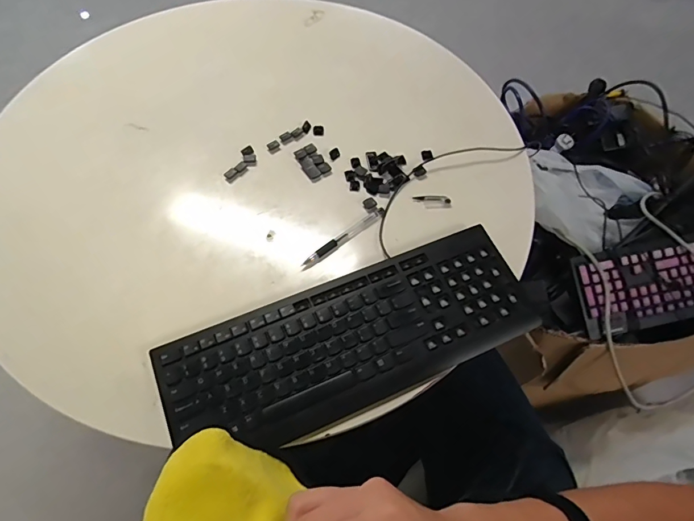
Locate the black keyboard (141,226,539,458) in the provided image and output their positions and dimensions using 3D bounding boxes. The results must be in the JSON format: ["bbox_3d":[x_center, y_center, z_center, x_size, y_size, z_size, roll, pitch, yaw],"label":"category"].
[{"bbox_3d":[0.010,0.083,0.482,0.409,0.020,0.141,-21,63,-14],"label":"black keyboard"}]

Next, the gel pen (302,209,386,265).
[{"bbox_3d":[-0.003,-0.031,0.557,0.130,0.012,0.014,-35,67,-20],"label":"gel pen"}]

